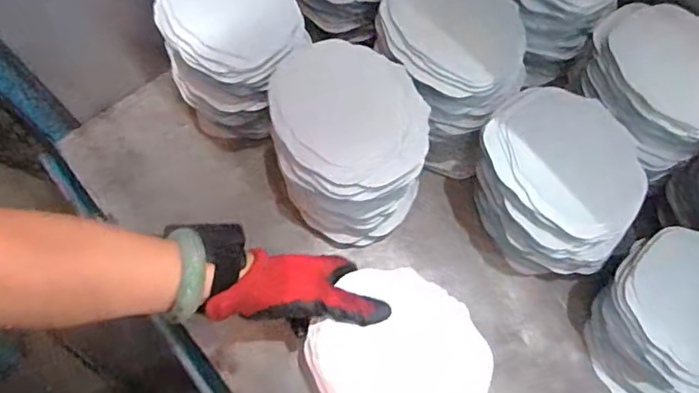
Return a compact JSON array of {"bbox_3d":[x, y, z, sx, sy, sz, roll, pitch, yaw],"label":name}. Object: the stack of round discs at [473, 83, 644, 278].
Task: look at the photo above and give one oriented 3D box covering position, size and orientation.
[{"bbox_3d":[0.218,-0.010,0.619,0.162,0.145,0.170,9,71,2],"label":"stack of round discs"}]

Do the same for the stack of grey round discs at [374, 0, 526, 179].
[{"bbox_3d":[0.119,-0.150,0.648,0.145,0.146,0.194,-36,75,-13],"label":"stack of grey round discs"}]

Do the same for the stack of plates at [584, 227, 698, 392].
[{"bbox_3d":[0.349,0.140,0.583,0.170,0.116,0.181,30,73,9],"label":"stack of plates"}]

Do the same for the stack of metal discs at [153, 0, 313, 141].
[{"bbox_3d":[-0.133,-0.168,0.657,0.150,0.180,0.162,-15,72,-6],"label":"stack of metal discs"}]

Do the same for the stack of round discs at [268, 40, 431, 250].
[{"bbox_3d":[0.000,-0.054,0.616,0.152,0.150,0.188,-12,71,-5],"label":"stack of round discs"}]

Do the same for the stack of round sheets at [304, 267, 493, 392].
[{"bbox_3d":[0.043,0.139,0.505,0.159,0.018,0.136,-8,71,-4],"label":"stack of round sheets"}]

